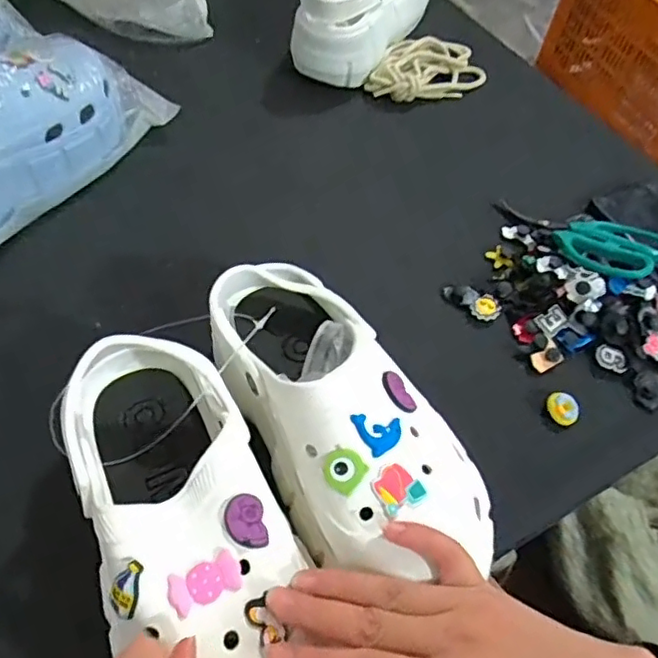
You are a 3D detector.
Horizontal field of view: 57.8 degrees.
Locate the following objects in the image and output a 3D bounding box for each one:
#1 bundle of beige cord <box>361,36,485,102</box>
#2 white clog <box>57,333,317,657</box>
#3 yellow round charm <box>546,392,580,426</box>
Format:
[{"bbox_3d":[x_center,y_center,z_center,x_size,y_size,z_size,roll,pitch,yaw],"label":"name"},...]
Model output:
[{"bbox_3d":[0.111,-0.282,0.654,0.108,0.025,0.123,22,56,10],"label":"bundle of beige cord"},{"bbox_3d":[-0.072,0.096,0.301,0.095,0.072,0.241,-21,57,-18],"label":"white clog"},{"bbox_3d":[0.172,0.058,0.437,0.025,0.011,0.021,36,60,19],"label":"yellow round charm"}]

